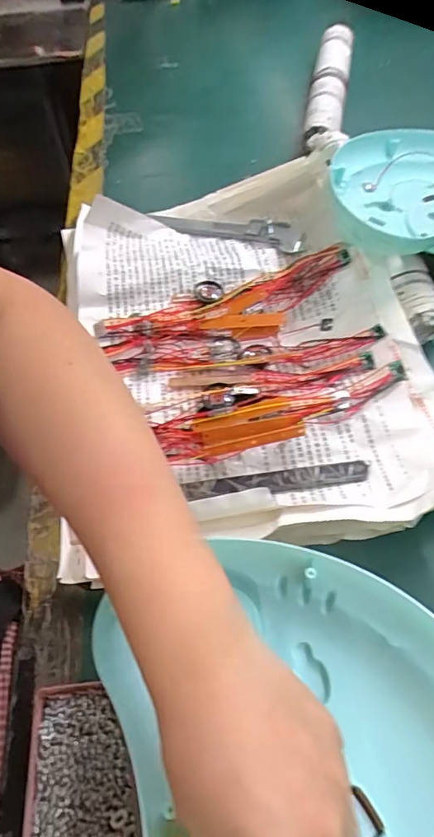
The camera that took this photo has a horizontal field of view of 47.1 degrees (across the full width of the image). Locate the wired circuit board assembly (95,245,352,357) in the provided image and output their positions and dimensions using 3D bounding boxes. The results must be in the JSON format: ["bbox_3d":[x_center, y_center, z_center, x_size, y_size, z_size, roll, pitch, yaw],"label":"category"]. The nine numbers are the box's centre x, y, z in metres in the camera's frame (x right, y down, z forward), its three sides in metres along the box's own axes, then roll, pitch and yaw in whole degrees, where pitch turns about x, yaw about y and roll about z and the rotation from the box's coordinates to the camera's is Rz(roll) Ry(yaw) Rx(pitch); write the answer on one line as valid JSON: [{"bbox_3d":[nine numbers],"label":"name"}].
[{"bbox_3d":[0.011,-0.109,0.461,0.238,0.020,0.066,-12,56,-3],"label":"wired circuit board assembly"}]

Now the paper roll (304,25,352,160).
[{"bbox_3d":[0.160,-0.469,0.704,0.055,0.044,0.336,6,57,8],"label":"paper roll"}]

